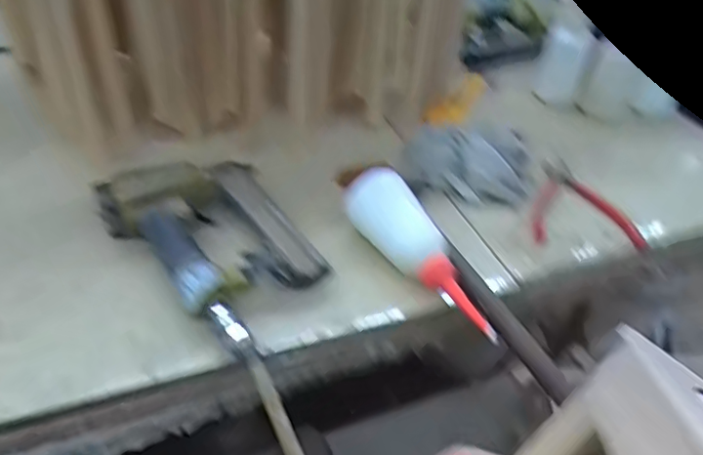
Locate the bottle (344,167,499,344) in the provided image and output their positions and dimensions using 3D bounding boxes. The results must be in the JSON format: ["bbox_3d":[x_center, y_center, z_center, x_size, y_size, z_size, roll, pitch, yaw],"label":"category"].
[{"bbox_3d":[0.060,0.020,0.527,0.052,0.045,0.162,-30,72,-34],"label":"bottle"}]

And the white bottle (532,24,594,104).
[{"bbox_3d":[0.282,-0.215,0.776,0.058,0.098,0.057,17,42,11],"label":"white bottle"}]

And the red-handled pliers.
[{"bbox_3d":[0.244,-0.029,0.648,0.126,0.023,0.151,1,42,-6],"label":"red-handled pliers"}]

